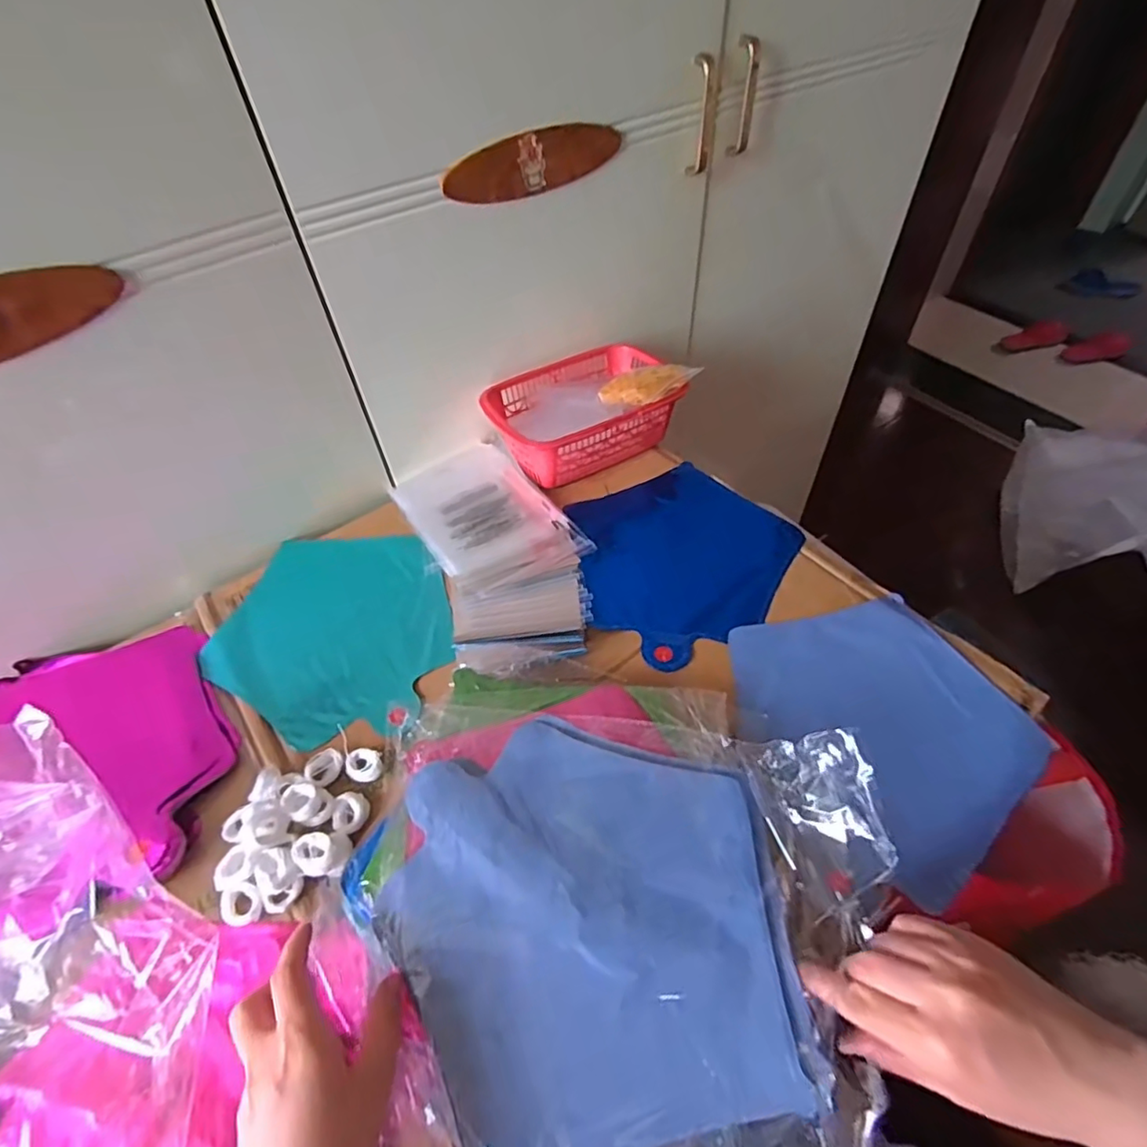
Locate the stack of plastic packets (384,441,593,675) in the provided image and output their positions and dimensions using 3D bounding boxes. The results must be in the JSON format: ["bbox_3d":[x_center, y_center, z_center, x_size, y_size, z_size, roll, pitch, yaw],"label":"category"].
[{"bbox_3d":[-0.078,-0.040,0.600,0.153,0.039,0.330,-22,52,-13],"label":"stack of plastic packets"}]

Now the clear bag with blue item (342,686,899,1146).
[{"bbox_3d":[0.027,0.188,0.368,0.315,0.053,0.284,-7,51,-2],"label":"clear bag with blue item"}]

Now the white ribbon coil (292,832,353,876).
[{"bbox_3d":[-0.175,0.194,0.410,0.035,0.017,0.026,-6,50,-1],"label":"white ribbon coil"}]

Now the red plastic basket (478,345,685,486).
[{"bbox_3d":[0.011,-0.185,0.680,0.214,0.069,0.146,-25,53,-16],"label":"red plastic basket"}]

